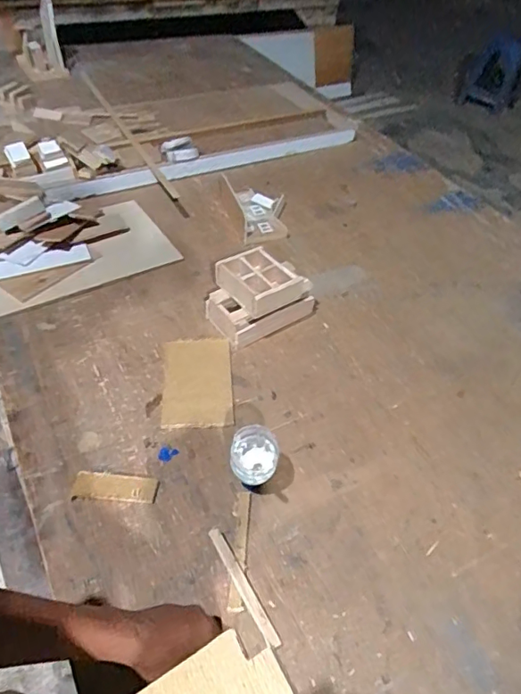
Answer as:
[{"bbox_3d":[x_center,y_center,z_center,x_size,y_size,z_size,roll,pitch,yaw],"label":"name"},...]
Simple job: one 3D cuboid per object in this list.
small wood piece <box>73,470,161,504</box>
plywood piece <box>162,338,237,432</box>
[{"bbox_3d":[-0.205,0.200,0.707,0.116,0.009,0.041,3,49,-1],"label":"small wood piece"},{"bbox_3d":[-0.107,0.058,0.839,0.115,0.006,0.177,-3,50,-6],"label":"plywood piece"}]

